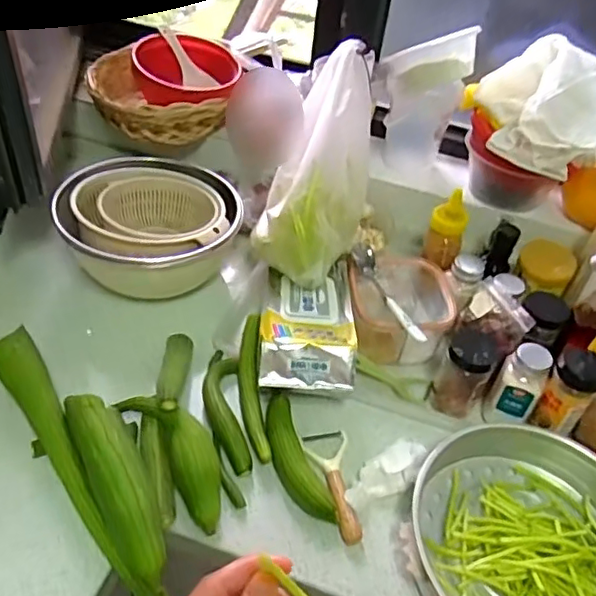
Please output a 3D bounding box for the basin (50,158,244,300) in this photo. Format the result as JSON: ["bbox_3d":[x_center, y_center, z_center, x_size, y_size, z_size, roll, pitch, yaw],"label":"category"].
[{"bbox_3d":[-0.212,-0.102,0.865,0.250,0.109,0.197,-3,44,-11],"label":"basin"}]

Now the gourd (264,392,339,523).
[{"bbox_3d":[-0.005,0.182,0.677,0.042,0.032,0.163,-13,47,-21],"label":"gourd"}]

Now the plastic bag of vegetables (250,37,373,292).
[{"bbox_3d":[0.038,-0.184,0.804,0.126,0.146,0.339,15,83,8],"label":"plastic bag of vegetables"}]

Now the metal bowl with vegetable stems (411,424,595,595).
[{"bbox_3d":[0.248,0.256,0.618,0.259,0.063,0.246,29,47,21],"label":"metal bowl with vegetable stems"}]

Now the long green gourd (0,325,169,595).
[{"bbox_3d":[-0.253,0.169,0.636,0.051,0.049,0.371,-23,51,-29],"label":"long green gourd"}]

